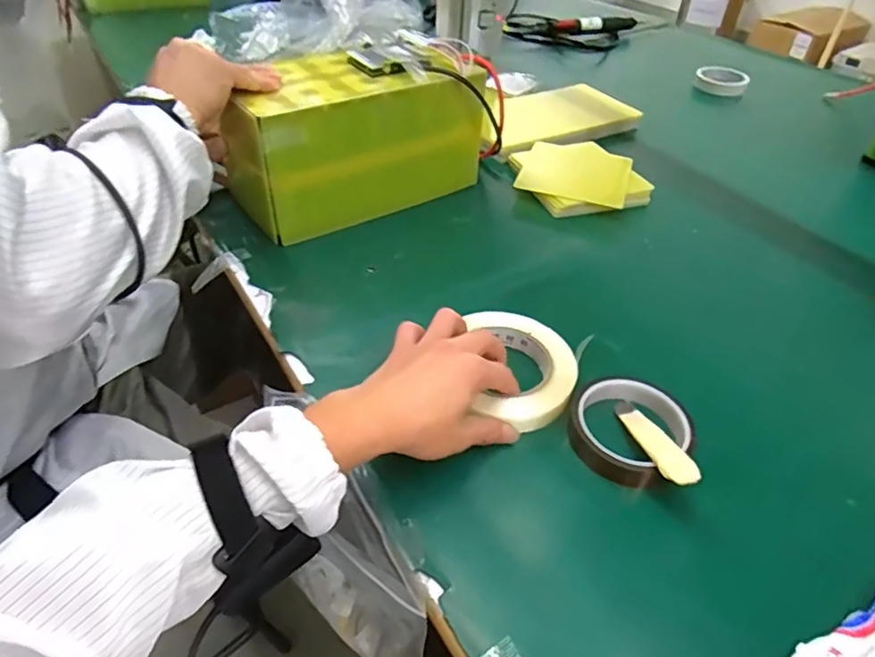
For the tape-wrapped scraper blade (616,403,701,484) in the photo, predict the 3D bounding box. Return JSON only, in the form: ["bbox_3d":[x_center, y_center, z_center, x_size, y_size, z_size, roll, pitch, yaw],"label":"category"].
[{"bbox_3d":[0.164,0.084,0.425,0.025,0.006,0.100,-7,26,-9],"label":"tape-wrapped scraper blade"}]

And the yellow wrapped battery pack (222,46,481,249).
[{"bbox_3d":[-0.103,-0.232,0.681,0.310,0.155,0.144,-22,48,-24],"label":"yellow wrapped battery pack"}]

